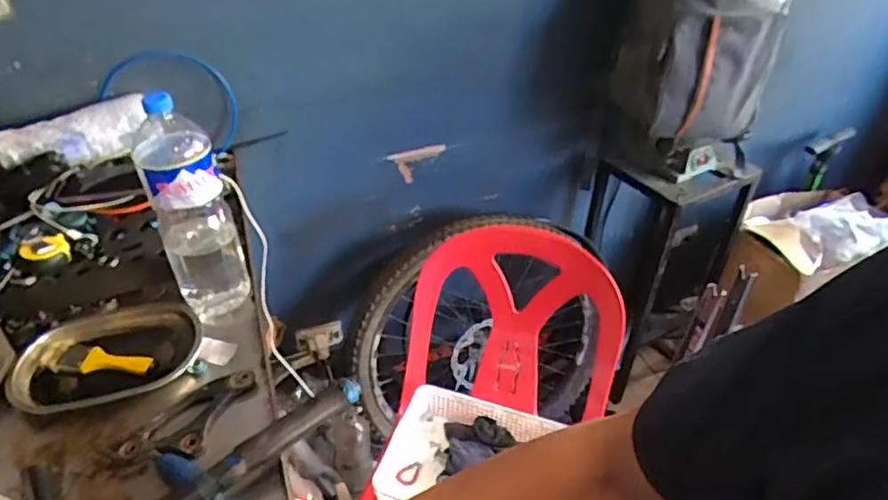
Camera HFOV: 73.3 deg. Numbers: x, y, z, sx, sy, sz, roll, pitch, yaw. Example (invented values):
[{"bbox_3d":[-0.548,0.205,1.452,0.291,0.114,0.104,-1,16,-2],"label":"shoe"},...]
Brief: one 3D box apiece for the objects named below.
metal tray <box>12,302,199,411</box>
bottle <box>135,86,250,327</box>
[{"bbox_3d":[-0.425,0.134,0.764,0.214,0.035,0.134,-18,42,-22],"label":"metal tray"},{"bbox_3d":[-0.328,-0.047,0.784,0.092,0.298,0.086,-18,42,-22],"label":"bottle"}]

